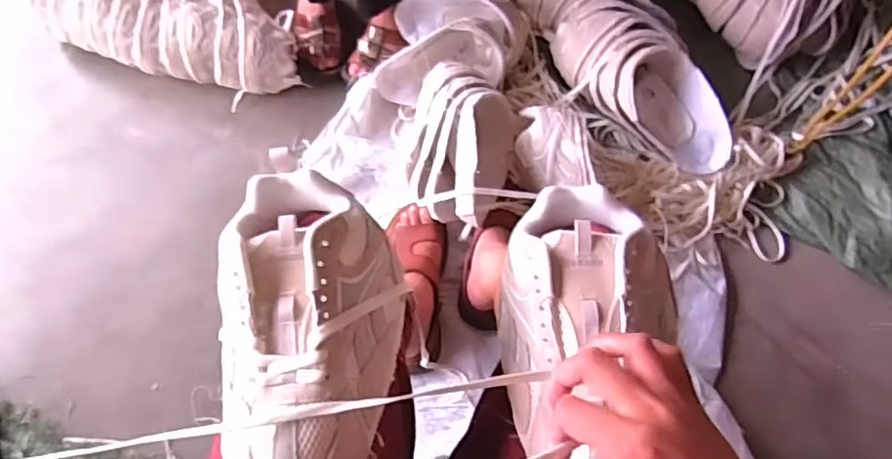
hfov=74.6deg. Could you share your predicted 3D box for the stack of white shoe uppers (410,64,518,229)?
[{"bbox_3d":[0.028,-0.143,0.964,0.172,0.118,0.289,5,67,3],"label":"stack of white shoe uppers"}]

